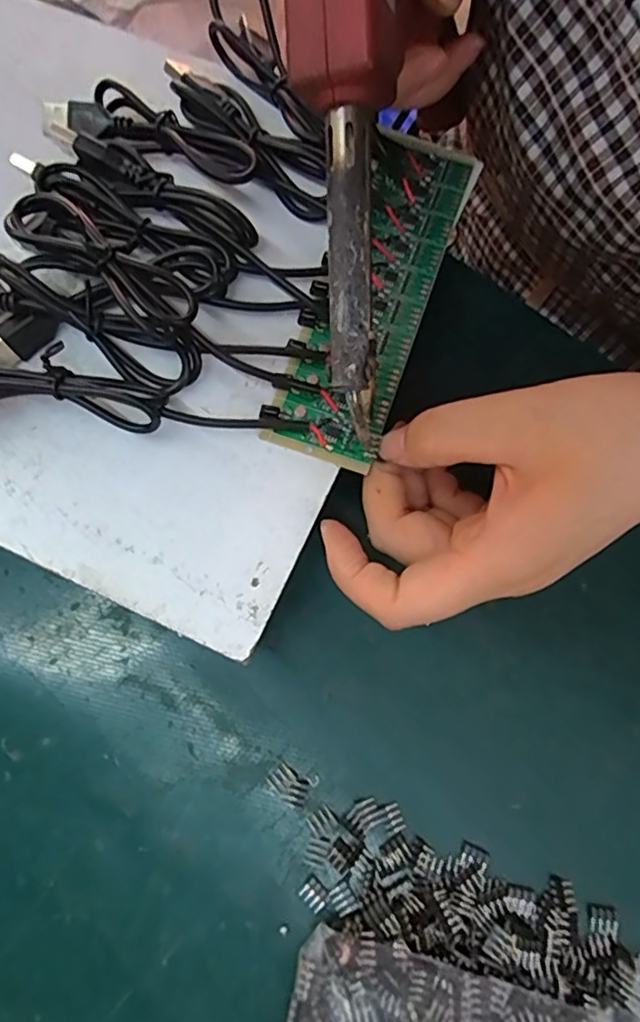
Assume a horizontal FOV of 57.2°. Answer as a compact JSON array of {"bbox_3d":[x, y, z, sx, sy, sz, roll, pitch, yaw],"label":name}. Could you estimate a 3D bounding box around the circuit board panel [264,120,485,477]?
[{"bbox_3d":[0.021,-0.085,0.225,0.045,0.005,0.140,21,78,6],"label":"circuit board panel"}]

